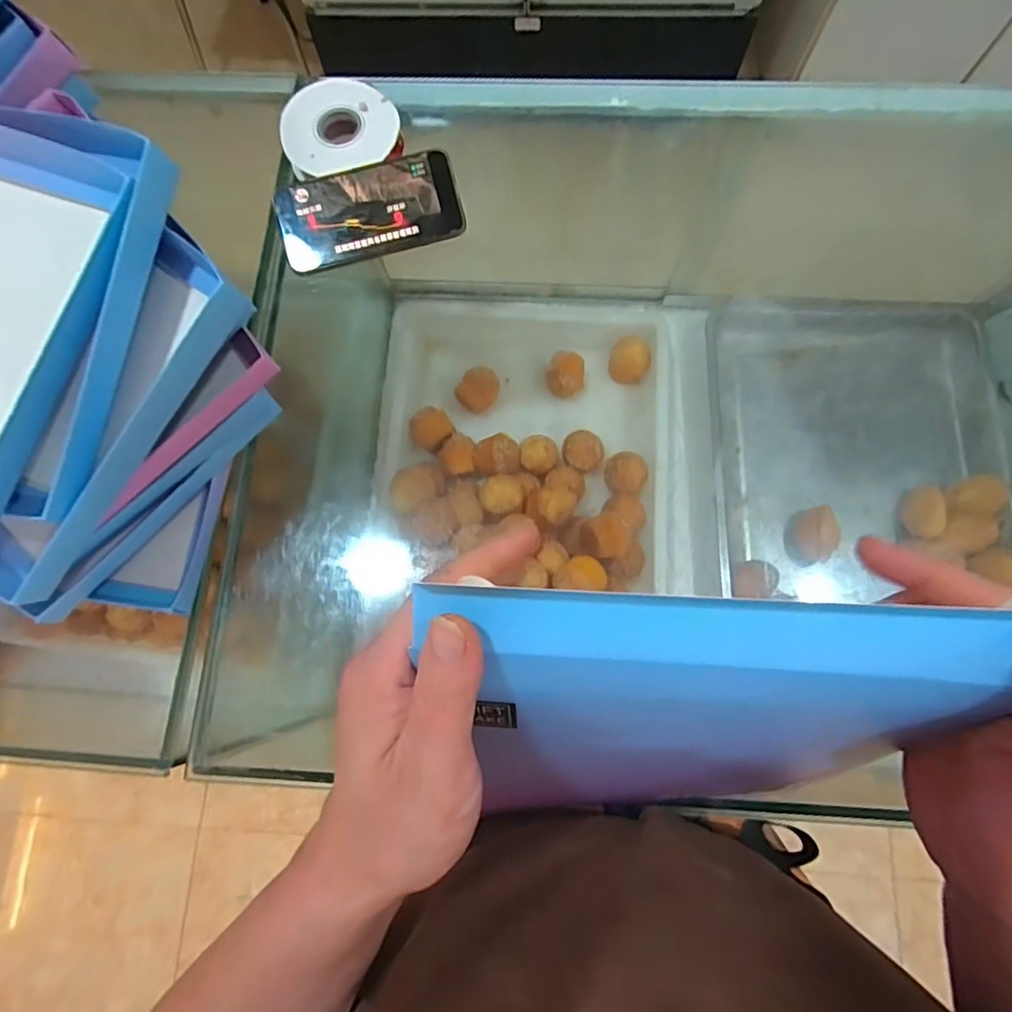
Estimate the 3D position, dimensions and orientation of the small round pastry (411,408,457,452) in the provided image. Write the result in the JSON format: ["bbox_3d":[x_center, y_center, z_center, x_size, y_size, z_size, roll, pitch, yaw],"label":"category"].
[{"bbox_3d":[-0.104,-0.107,0.807,0.055,0.038,0.061,-41,79,-7],"label":"small round pastry"}]

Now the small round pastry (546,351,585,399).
[{"bbox_3d":[0.086,-0.186,0.819,0.053,0.049,0.057,0,77,2],"label":"small round pastry"}]

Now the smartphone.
[{"bbox_3d":[-0.122,-0.264,0.509,0.159,0.008,0.077,-15,96,-1],"label":"smartphone"}]

